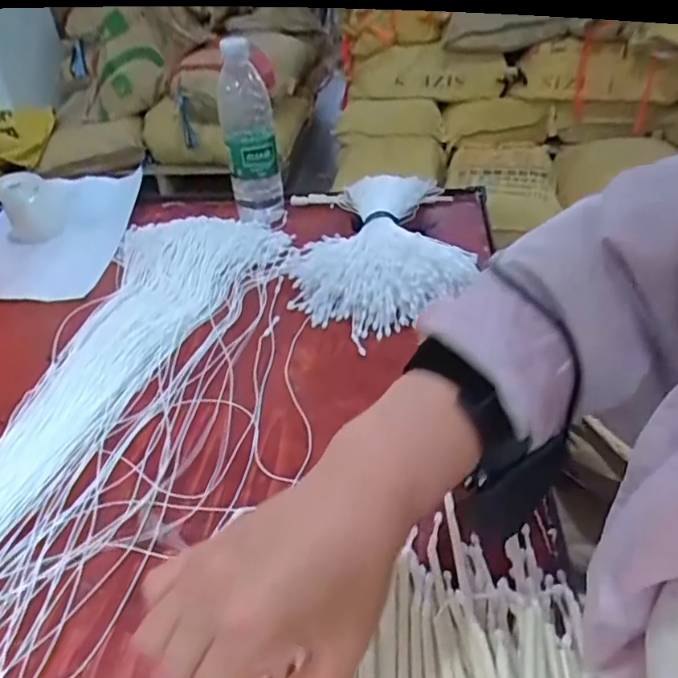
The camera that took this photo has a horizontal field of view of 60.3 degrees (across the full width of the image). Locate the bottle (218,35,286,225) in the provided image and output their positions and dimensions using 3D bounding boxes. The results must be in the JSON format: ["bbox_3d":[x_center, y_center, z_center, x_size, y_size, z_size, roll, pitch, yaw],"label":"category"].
[{"bbox_3d":[-0.112,-0.254,0.726,0.063,0.198,0.058,-5,39,0],"label":"bottle"}]

